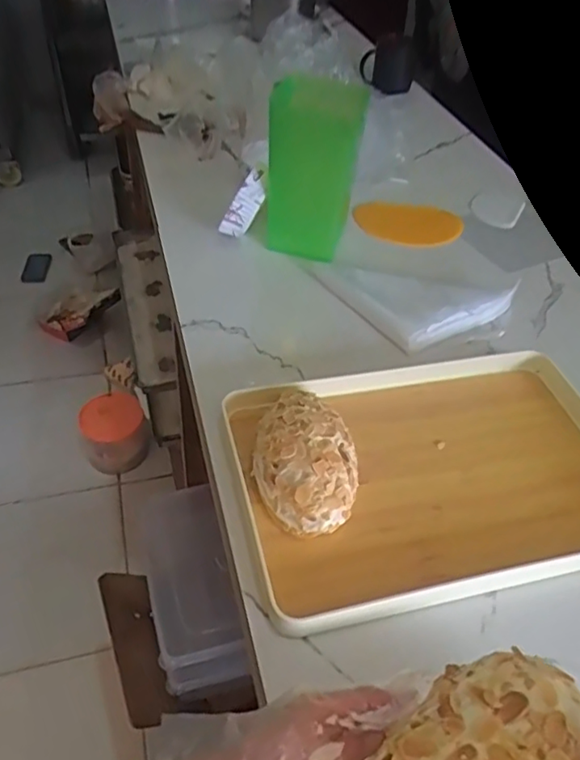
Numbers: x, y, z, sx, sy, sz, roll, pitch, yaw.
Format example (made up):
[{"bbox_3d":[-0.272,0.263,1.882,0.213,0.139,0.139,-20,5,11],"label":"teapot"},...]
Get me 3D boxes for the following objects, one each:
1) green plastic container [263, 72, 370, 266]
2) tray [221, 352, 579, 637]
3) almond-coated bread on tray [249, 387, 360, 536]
[{"bbox_3d":[0.026,-0.250,0.743,0.104,0.197,0.098,4,45,-1],"label":"green plastic container"},{"bbox_3d":[0.133,0.077,0.546,0.354,0.024,0.232,-8,46,-13],"label":"tray"},{"bbox_3d":[0.013,0.065,0.528,0.089,0.050,0.139,3,45,-2],"label":"almond-coated bread on tray"}]

